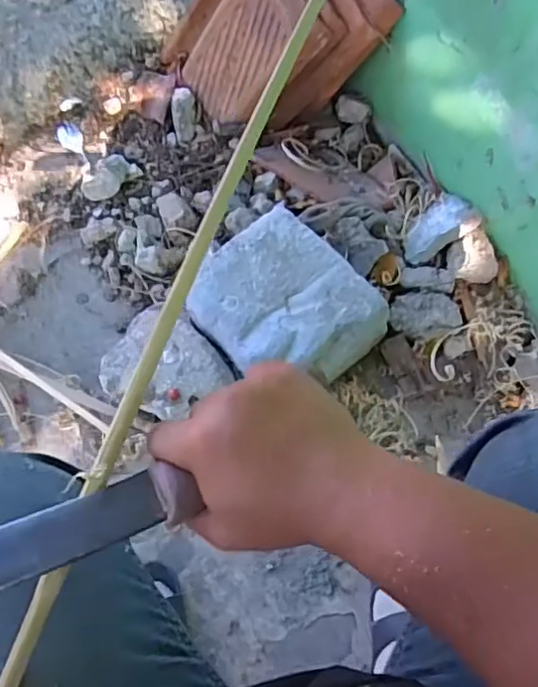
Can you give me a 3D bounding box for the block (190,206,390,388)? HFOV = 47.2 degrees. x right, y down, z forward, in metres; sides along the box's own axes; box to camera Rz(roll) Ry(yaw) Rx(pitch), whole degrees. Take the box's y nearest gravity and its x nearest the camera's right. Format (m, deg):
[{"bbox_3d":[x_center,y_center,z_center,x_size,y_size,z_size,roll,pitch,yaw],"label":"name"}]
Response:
[{"bbox_3d":[0.018,-0.053,0.813,0.193,0.062,0.223,-37,73,-17],"label":"block"}]

